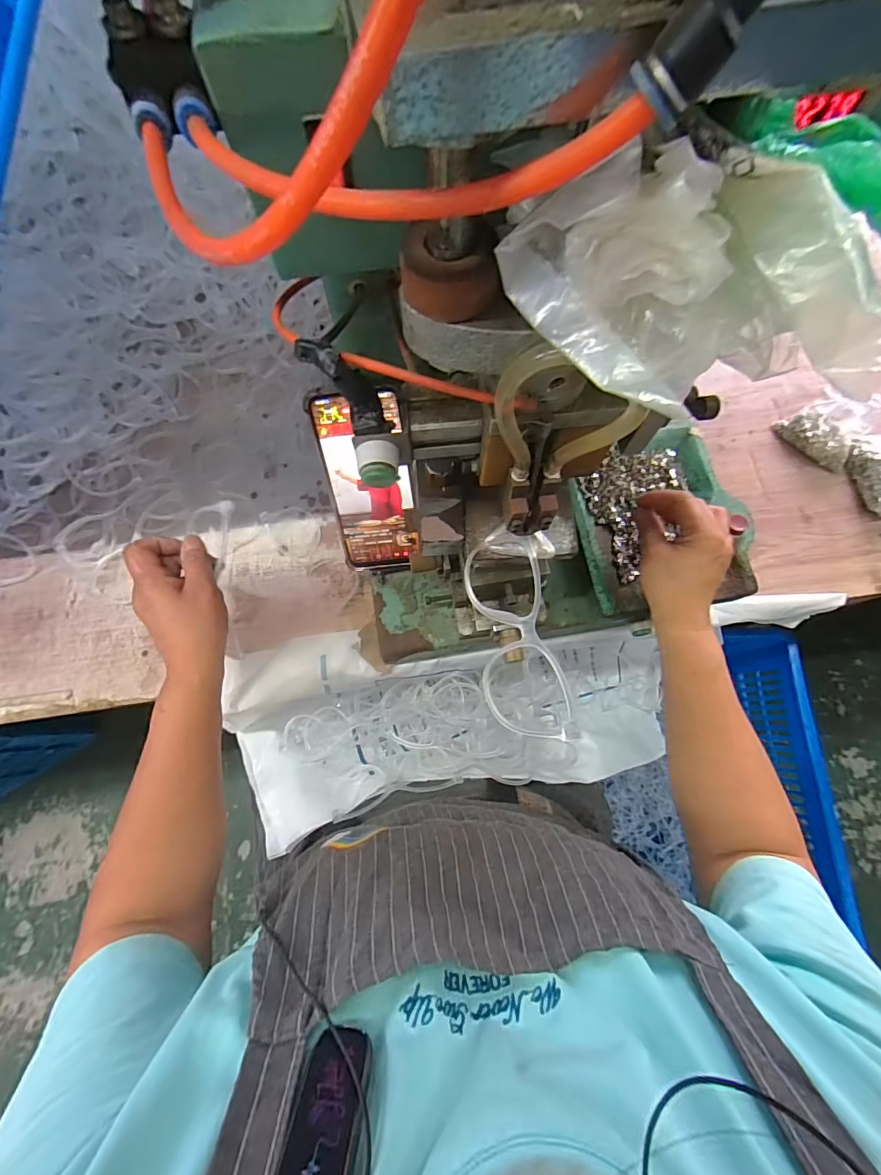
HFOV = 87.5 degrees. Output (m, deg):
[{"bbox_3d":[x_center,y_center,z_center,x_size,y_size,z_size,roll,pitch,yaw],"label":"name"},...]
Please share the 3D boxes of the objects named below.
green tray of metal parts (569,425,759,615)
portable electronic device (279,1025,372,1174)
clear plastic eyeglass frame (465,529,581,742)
[{"bbox_3d":[0.209,-0.070,0.444,0.153,0.019,0.179,-9,74,-2],"label":"green tray of metal parts"},{"bbox_3d":[-0.042,0.200,0.170,0.026,0.063,0.010,4,101,2],"label":"portable electronic device"},{"bbox_3d":[0.049,0.026,0.293,0.059,0.014,0.135,-2,74,0],"label":"clear plastic eyeglass frame"}]

